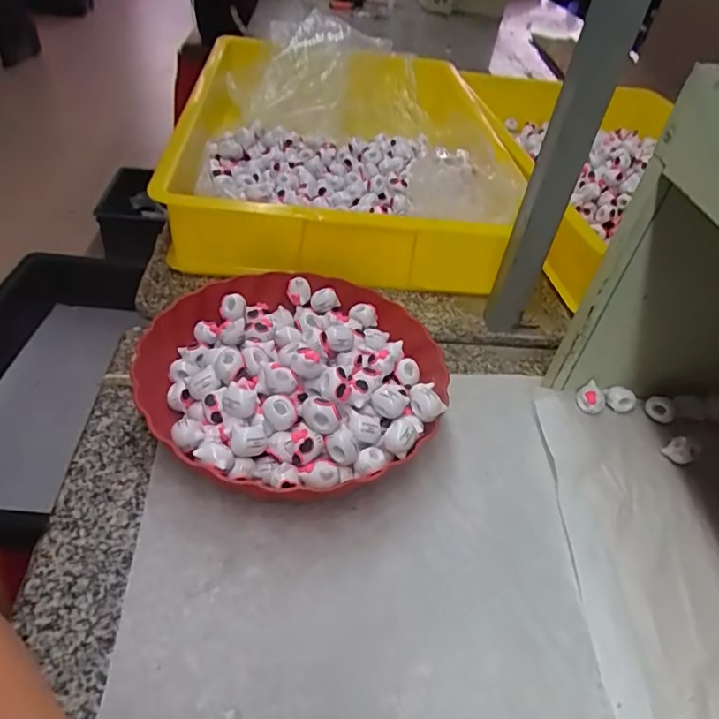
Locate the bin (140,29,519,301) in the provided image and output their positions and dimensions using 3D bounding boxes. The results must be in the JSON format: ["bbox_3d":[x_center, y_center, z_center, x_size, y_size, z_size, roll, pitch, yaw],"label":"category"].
[{"bbox_3d":[-0.025,-0.311,0.773,0.414,0.114,0.599,2,42,-8],"label":"bin"}]

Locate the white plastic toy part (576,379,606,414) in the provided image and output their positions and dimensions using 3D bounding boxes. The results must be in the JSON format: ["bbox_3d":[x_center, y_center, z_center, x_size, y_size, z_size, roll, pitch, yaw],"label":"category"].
[{"bbox_3d":[0.205,0.034,0.480,0.024,0.021,0.022,29,45,20],"label":"white plastic toy part"}]

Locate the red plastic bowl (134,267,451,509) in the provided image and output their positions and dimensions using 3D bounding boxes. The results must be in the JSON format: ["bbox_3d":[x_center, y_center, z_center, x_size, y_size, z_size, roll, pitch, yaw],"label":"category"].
[{"bbox_3d":[-0.053,0.005,0.452,0.236,0.067,0.233,3,43,-3],"label":"red plastic bowl"}]

